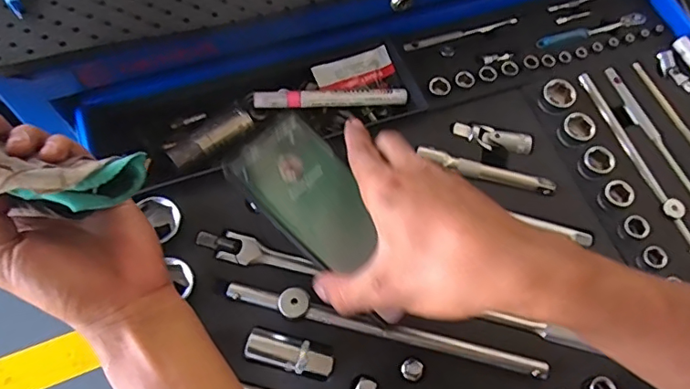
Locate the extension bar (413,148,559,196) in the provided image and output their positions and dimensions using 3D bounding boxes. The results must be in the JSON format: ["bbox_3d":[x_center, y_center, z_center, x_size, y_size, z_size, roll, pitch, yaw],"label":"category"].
[{"bbox_3d":[0.122,-0.021,0.448,0.117,0.014,0.017,14,65,3],"label":"extension bar"}]

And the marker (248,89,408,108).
[{"bbox_3d":[-0.012,-0.087,0.470,0.137,0.023,0.016,-4,65,-6],"label":"marker"}]

